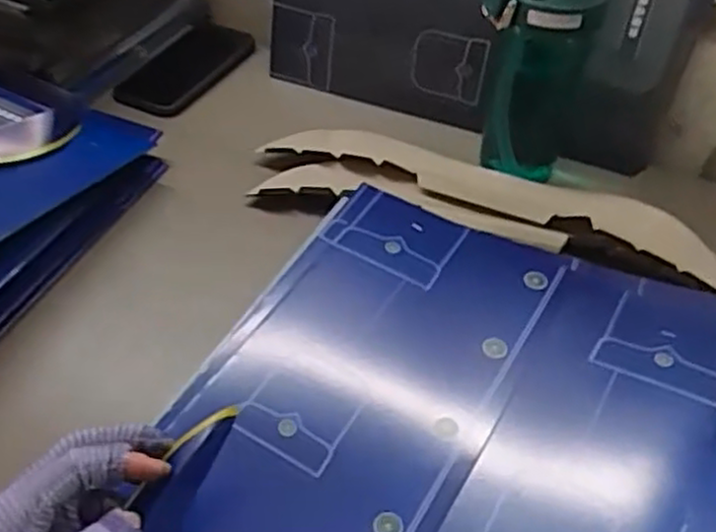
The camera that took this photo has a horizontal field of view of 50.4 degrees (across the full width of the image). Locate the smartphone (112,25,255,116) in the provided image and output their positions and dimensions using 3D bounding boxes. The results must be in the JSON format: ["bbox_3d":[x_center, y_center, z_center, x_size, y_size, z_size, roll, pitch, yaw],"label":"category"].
[{"bbox_3d":[-0.183,-0.210,0.812,0.074,0.011,0.158,31,53,10],"label":"smartphone"}]

